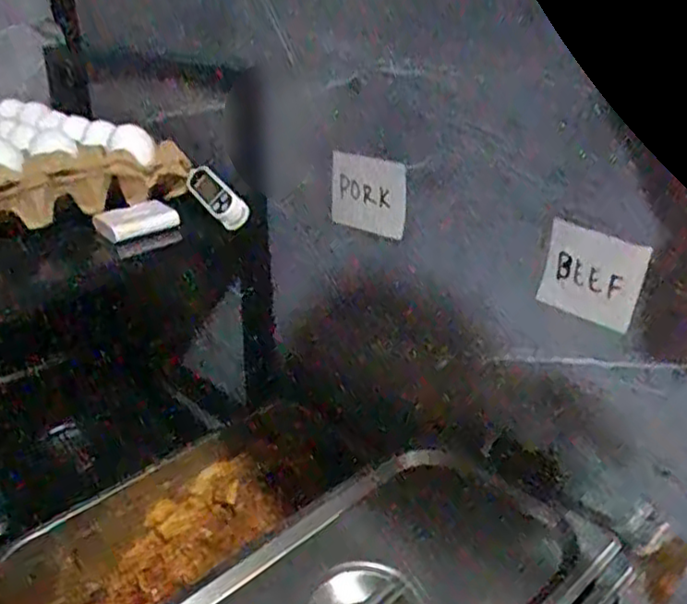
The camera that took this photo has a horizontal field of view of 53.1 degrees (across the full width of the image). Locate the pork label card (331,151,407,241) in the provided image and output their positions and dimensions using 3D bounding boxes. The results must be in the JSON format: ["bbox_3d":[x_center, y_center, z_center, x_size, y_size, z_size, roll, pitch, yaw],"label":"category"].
[{"bbox_3d":[0.017,-0.082,0.531,0.074,0.058,0.009,25,38,36],"label":"pork label card"}]

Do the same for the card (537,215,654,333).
[{"bbox_3d":[0.146,-0.015,0.409,0.060,0.055,0.005,26,38,37],"label":"card"}]

